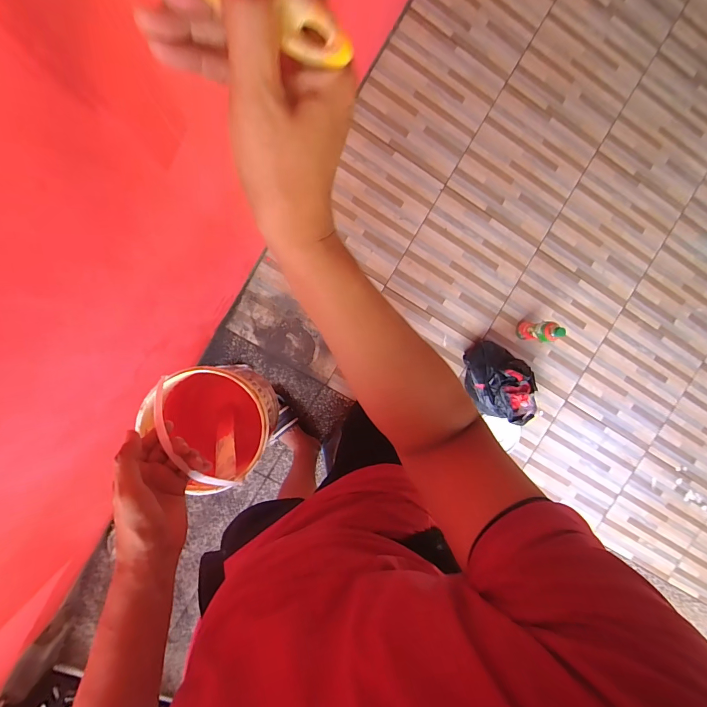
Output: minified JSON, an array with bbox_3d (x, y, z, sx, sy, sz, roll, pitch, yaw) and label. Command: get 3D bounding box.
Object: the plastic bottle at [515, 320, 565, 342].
[{"bbox_3d":[0.638,-0.077,1.275,0.069,0.224,0.072,-4,93,-5],"label":"plastic bottle"}]

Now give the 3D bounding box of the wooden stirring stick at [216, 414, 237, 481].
[{"bbox_3d":[-0.213,0.149,0.625,0.038,0.187,0.008,-36,119,-1],"label":"wooden stirring stick"}]

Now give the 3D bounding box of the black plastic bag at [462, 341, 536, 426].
[{"bbox_3d":[0.518,0.109,1.320,0.205,0.159,0.313,-26,97,-3],"label":"black plastic bag"}]

